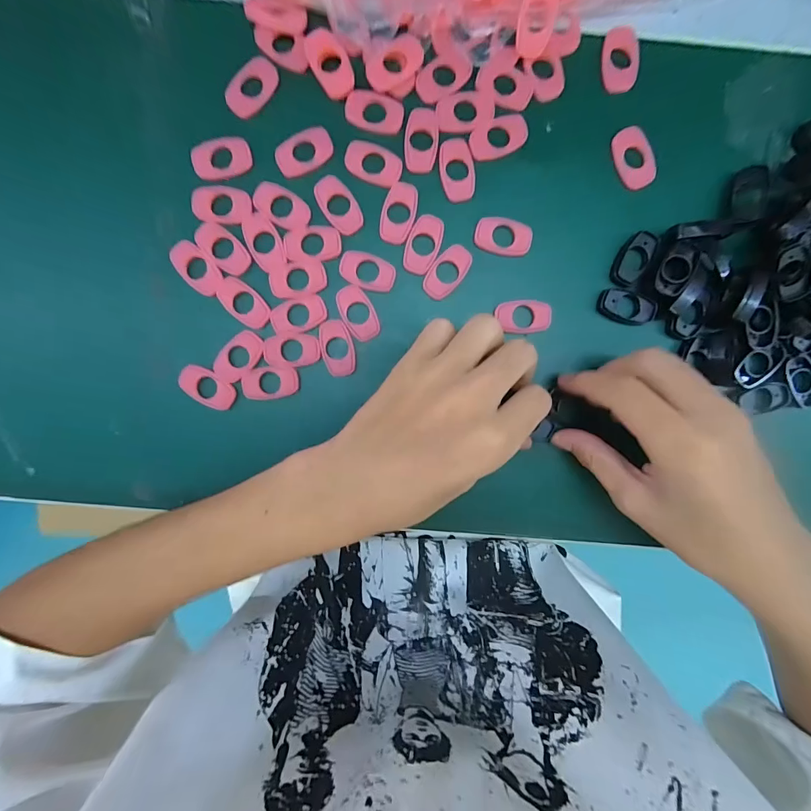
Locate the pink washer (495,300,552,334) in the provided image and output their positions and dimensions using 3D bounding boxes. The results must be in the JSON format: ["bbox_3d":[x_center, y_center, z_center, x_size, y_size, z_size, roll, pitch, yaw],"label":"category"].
[{"bbox_3d":[0.069,-0.051,0.229,0.031,0.004,0.019,-4,96,0],"label":"pink washer"}]

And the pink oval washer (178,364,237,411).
[{"bbox_3d":[-0.116,-0.011,0.229,0.033,0.005,0.018,29,95,-3],"label":"pink oval washer"}]

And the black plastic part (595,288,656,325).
[{"bbox_3d":[0.129,-0.058,0.232,0.032,0.004,0.017,18,106,13],"label":"black plastic part"}]

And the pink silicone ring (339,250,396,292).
[{"bbox_3d":[-0.022,-0.077,0.225,0.032,0.004,0.019,24,95,-2],"label":"pink silicone ring"}]

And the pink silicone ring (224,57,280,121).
[{"bbox_3d":[-0.085,-0.176,0.217,0.019,0.004,0.033,37,94,-3],"label":"pink silicone ring"}]

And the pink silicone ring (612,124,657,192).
[{"bbox_3d":[0.130,-0.140,0.223,0.021,0.004,0.033,-19,95,2],"label":"pink silicone ring"}]

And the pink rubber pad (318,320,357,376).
[{"bbox_3d":[-0.040,-0.034,0.230,0.019,0.007,0.033,-12,95,1],"label":"pink rubber pad"}]

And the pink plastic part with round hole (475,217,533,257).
[{"bbox_3d":[0.056,-0.097,0.227,0.032,0.006,0.019,8,95,-1],"label":"pink plastic part with round hole"}]

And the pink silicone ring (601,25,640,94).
[{"bbox_3d":[0.120,-0.192,0.218,0.019,0.004,0.032,-3,95,0],"label":"pink silicone ring"}]

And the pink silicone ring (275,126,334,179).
[{"bbox_3d":[-0.057,-0.142,0.219,0.032,0.004,0.021,-27,95,2],"label":"pink silicone ring"}]

